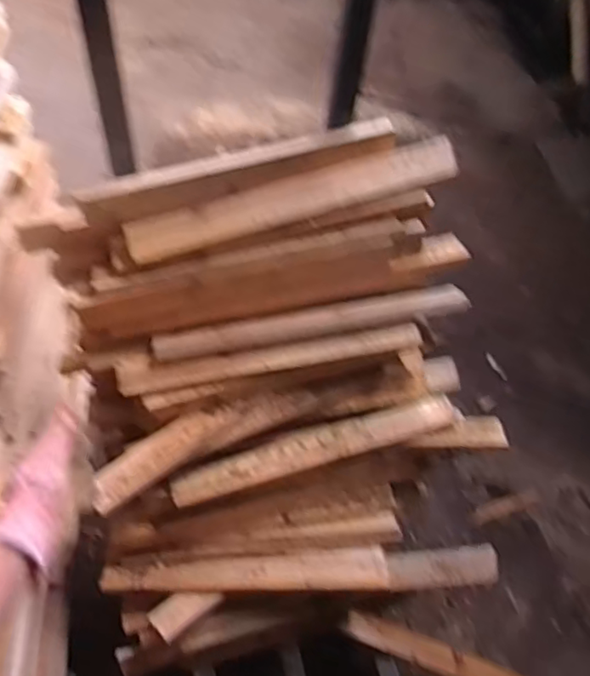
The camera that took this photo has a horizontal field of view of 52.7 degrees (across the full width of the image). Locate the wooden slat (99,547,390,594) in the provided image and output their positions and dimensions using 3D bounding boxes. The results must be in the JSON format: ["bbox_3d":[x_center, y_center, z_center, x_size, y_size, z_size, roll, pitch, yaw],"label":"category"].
[{"bbox_3d":[-0.081,0.410,1.037,0.493,0.035,0.067,-2,54,-2],"label":"wooden slat"}]

